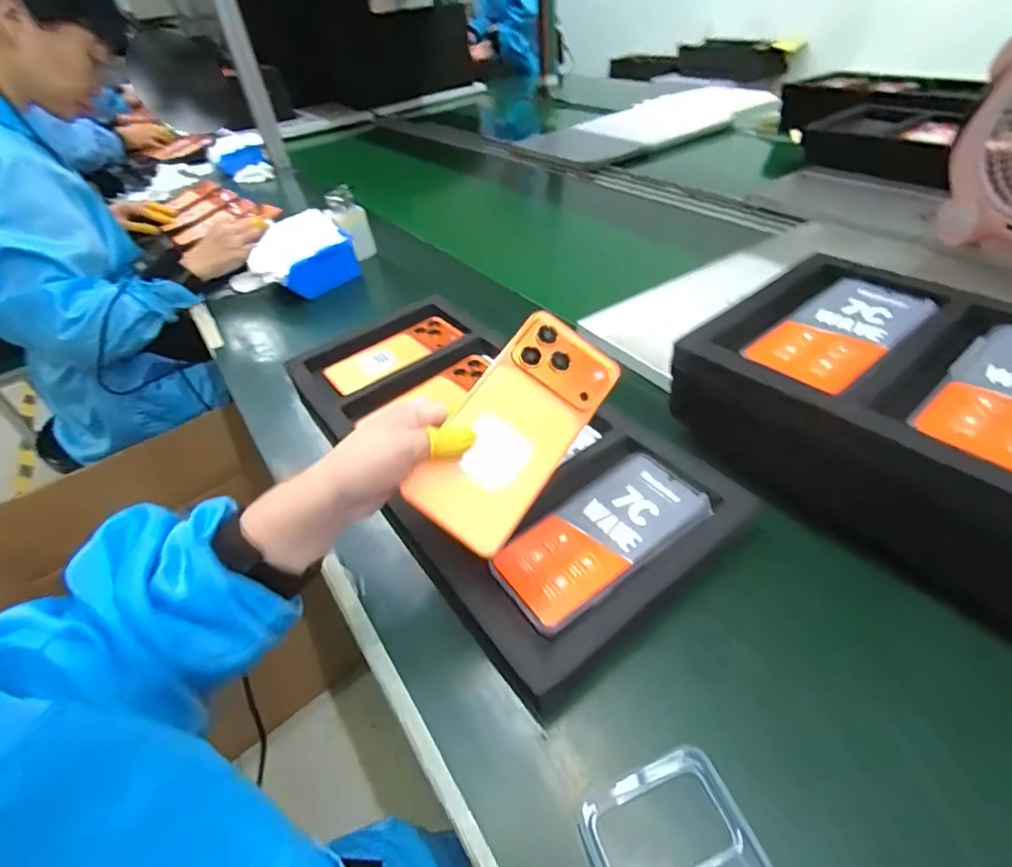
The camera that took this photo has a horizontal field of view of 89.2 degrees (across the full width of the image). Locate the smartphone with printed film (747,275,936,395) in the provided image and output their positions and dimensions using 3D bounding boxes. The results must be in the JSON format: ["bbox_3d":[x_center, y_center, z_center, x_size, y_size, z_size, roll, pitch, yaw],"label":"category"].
[{"bbox_3d":[0.265,-0.082,0.405,0.169,0.010,0.073,-31,47,-24],"label":"smartphone with printed film"}]

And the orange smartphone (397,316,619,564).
[{"bbox_3d":[0.006,-0.004,0.344,0.076,0.007,0.162,37,75,2],"label":"orange smartphone"}]

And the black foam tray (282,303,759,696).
[{"bbox_3d":[-0.038,-0.005,0.496,0.214,0.046,0.479,-29,48,-25],"label":"black foam tray"}]

